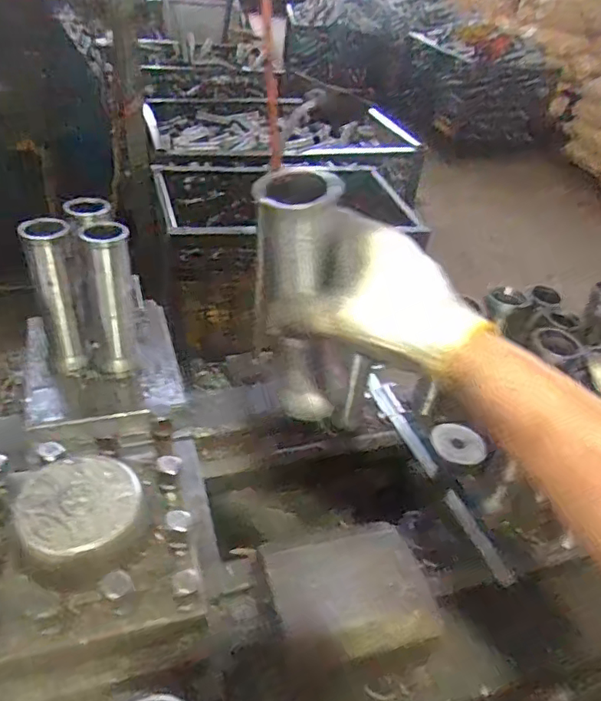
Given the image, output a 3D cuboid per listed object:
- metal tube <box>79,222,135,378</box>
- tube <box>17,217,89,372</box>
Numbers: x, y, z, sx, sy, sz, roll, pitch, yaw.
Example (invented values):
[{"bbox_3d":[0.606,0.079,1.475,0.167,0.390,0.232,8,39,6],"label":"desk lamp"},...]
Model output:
[{"bbox_3d":[-0.225,-0.058,0.693,0.045,0.185,0.054,-3,39,-13],"label":"metal tube"},{"bbox_3d":[-0.287,-0.060,0.685,0.052,0.184,0.052,-19,45,-30],"label":"tube"}]

